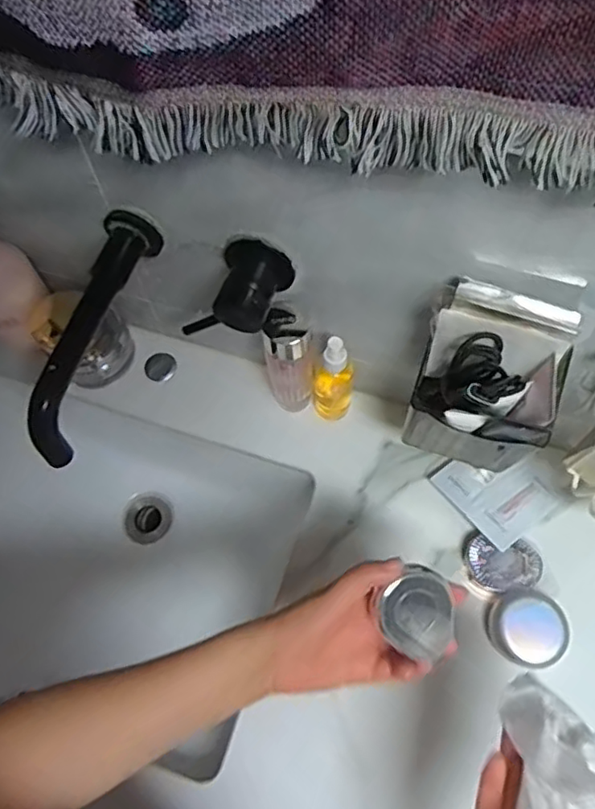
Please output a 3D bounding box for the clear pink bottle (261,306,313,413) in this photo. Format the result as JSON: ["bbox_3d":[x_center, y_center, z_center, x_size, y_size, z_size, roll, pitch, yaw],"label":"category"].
[{"bbox_3d":[-0.007,-0.037,0.603,0.043,0.152,0.037,-9,64,-2],"label":"clear pink bottle"}]

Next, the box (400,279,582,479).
[{"bbox_3d":[0.144,-0.006,0.491,0.105,0.153,0.088,19,67,11],"label":"box"}]

